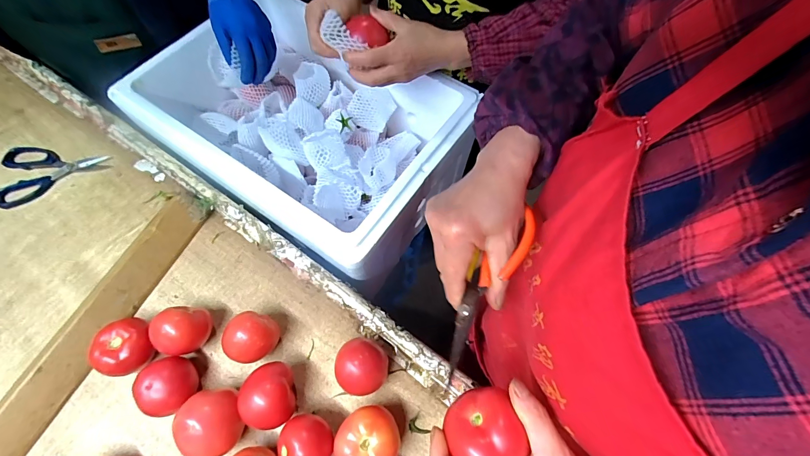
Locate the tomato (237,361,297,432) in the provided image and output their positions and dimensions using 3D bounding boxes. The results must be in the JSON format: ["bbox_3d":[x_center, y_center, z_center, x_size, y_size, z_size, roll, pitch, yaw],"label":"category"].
[{"bbox_3d":[-0.157,0.195,0.412,0.056,0.059,0.067,-7,66,-4],"label":"tomato"}]

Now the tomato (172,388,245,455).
[{"bbox_3d":[-0.218,0.221,0.400,0.059,0.060,0.066,-7,66,-4],"label":"tomato"}]

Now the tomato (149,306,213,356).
[{"bbox_3d":[-0.276,0.129,0.443,0.061,0.055,0.059,4,65,2],"label":"tomato"}]

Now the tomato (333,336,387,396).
[{"bbox_3d":[-0.052,0.168,0.428,0.061,0.058,0.062,1,66,-1],"label":"tomato"}]

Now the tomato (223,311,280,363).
[{"bbox_3d":[-0.189,0.140,0.443,0.058,0.058,0.058,1,66,-1],"label":"tomato"}]

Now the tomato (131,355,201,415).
[{"bbox_3d":[-0.280,0.188,0.421,0.054,0.052,0.061,-6,65,-3],"label":"tomato"}]

